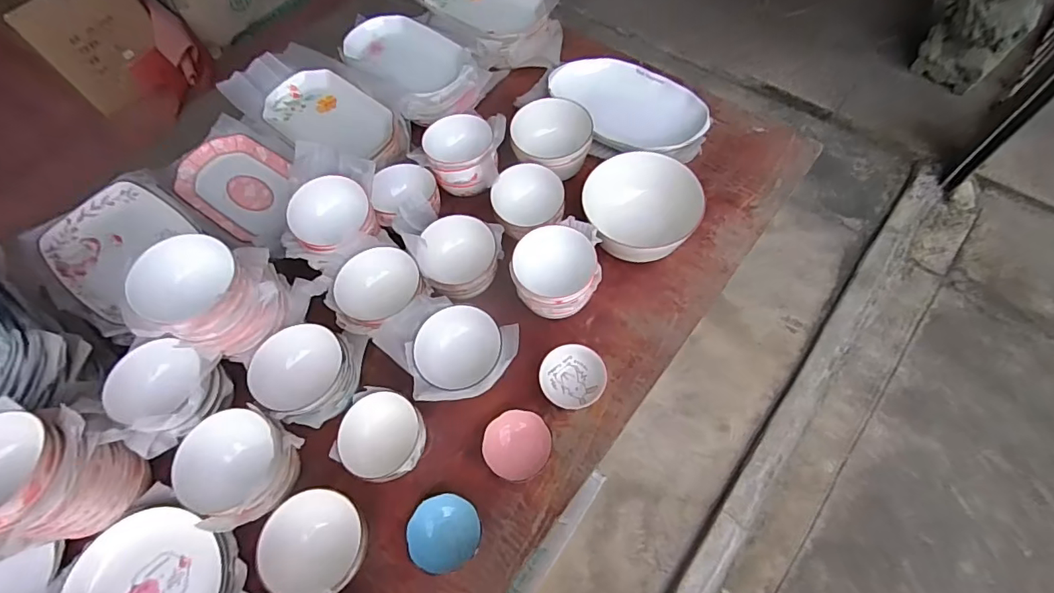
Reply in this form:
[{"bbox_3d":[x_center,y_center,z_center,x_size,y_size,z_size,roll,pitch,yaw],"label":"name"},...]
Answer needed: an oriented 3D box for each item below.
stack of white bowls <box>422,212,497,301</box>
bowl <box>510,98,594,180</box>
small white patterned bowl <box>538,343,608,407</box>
[{"bbox_3d":[-0.104,-0.058,0.792,0.109,0.077,0.123,-8,62,-1],"label":"stack of white bowls"},{"bbox_3d":[0.041,-0.280,0.891,0.145,0.073,0.131,8,63,7],"label":"bowl"},{"bbox_3d":[0.067,0.118,0.747,0.094,0.042,0.097,-1,62,2],"label":"small white patterned bowl"}]

